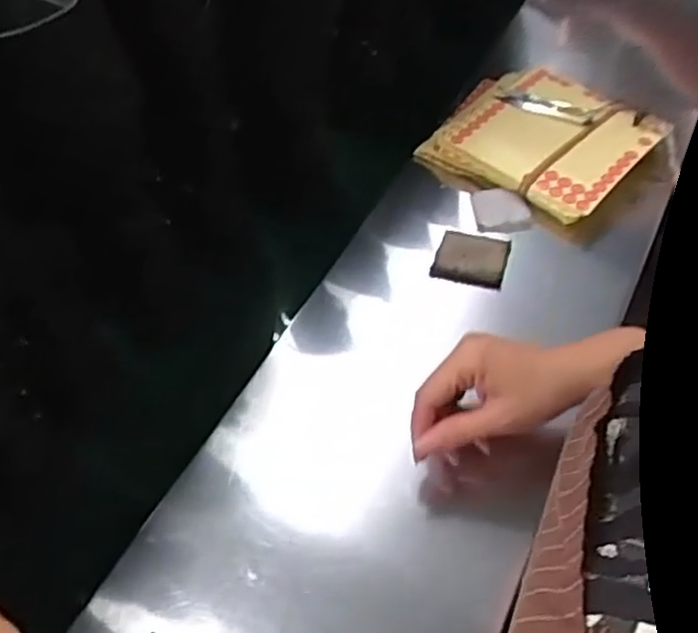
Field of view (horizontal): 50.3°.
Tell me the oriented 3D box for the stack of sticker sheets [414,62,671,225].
[{"bbox_3d":[0.197,-0.184,0.758,0.191,0.031,0.191,34,59,23],"label":"stack of sticker sheets"}]

